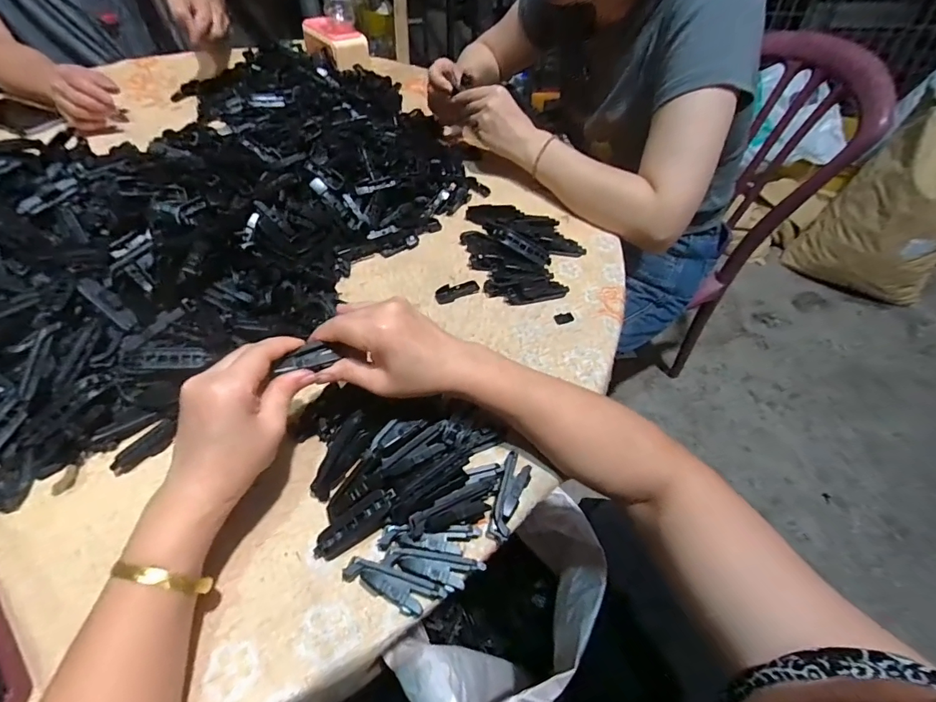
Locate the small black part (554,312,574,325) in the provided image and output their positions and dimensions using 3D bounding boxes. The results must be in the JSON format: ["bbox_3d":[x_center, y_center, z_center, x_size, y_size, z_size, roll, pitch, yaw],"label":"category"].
[{"bbox_3d":[0.106,-0.037,0.479,0.021,0.004,0.013,-12,55,-8],"label":"small black part"}]

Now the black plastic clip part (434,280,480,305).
[{"bbox_3d":[-0.011,-0.068,0.493,0.052,0.009,0.020,-20,57,-13],"label":"black plastic clip part"}]

